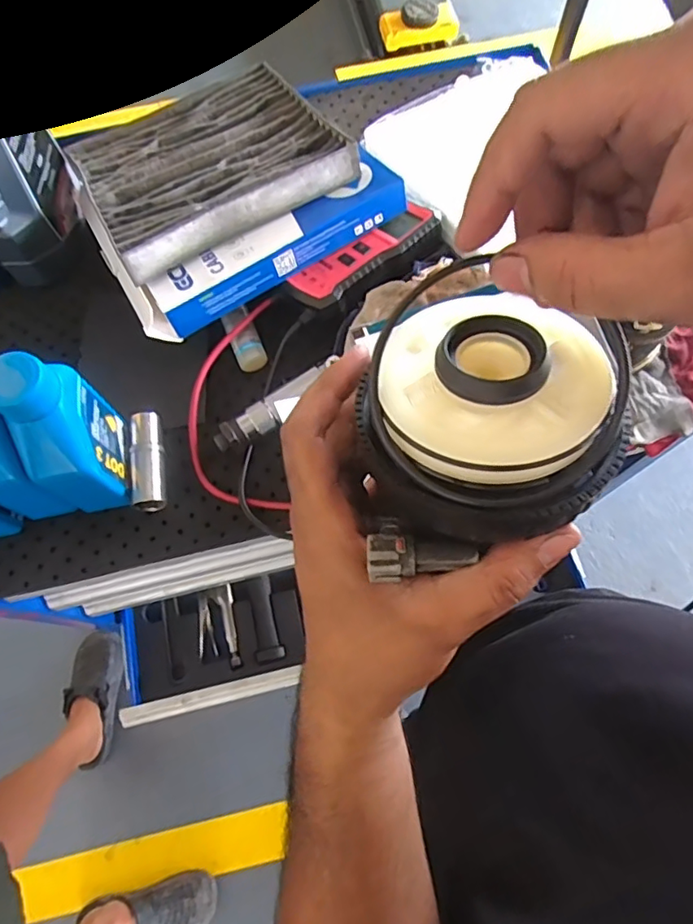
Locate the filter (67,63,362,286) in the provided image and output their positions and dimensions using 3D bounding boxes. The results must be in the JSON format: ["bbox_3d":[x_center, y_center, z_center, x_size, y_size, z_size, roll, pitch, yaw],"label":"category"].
[{"bbox_3d":[-0.124,-0.267,0.494,0.204,0.026,0.199,-29,58,-8],"label":"filter"}]

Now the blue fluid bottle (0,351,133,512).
[{"bbox_3d":[-0.200,-0.019,0.395,0.045,0.123,0.079,-11,70,-2],"label":"blue fluid bottle"}]

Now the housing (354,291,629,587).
[{"bbox_3d":[0.050,-0.016,0.204,0.087,0.049,0.095,0,70,-1],"label":"housing"}]

